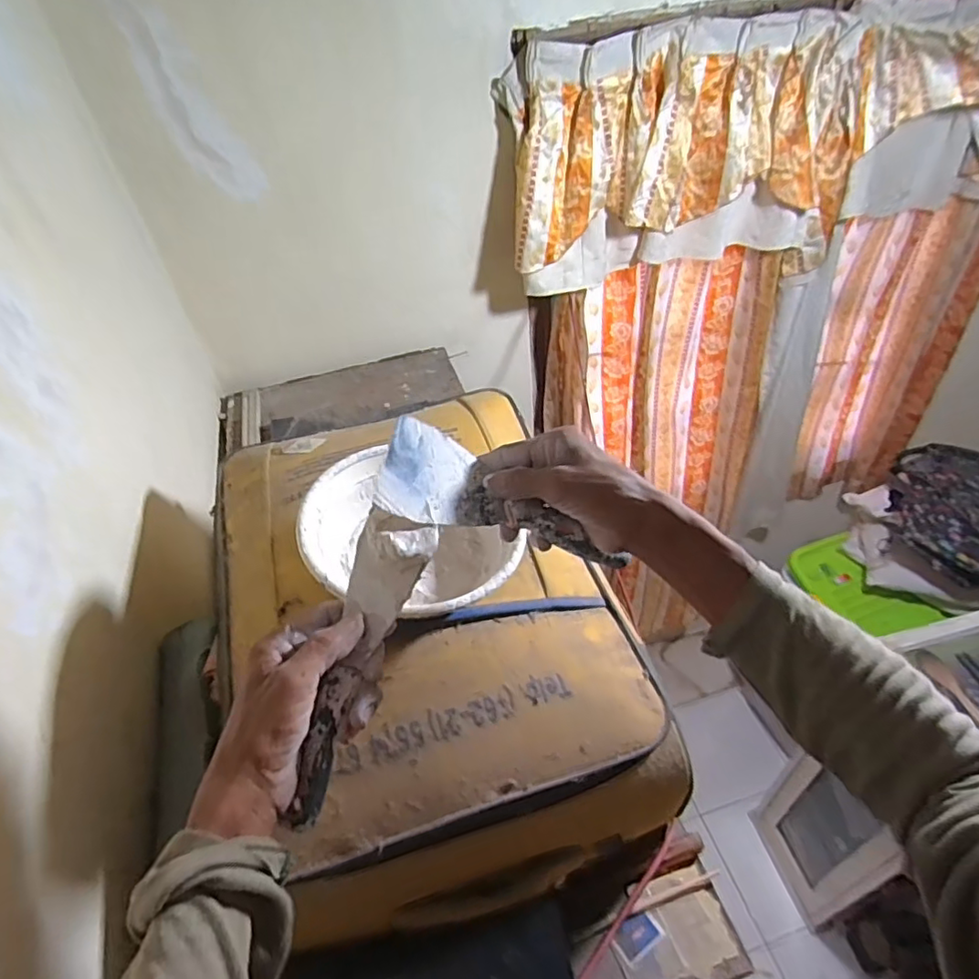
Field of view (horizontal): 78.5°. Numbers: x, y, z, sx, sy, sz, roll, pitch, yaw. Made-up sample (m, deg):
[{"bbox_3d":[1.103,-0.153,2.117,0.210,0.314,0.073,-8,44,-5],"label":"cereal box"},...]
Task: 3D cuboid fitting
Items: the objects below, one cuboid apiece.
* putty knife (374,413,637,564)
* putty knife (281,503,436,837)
[{"bbox_3d":[0.012,0.014,0.440,0.190,0.015,0.091,24,45,-11],"label":"putty knife"},{"bbox_3d":[-0.086,0.109,0.380,0.048,0.023,0.194,14,79,20],"label":"putty knife"}]

